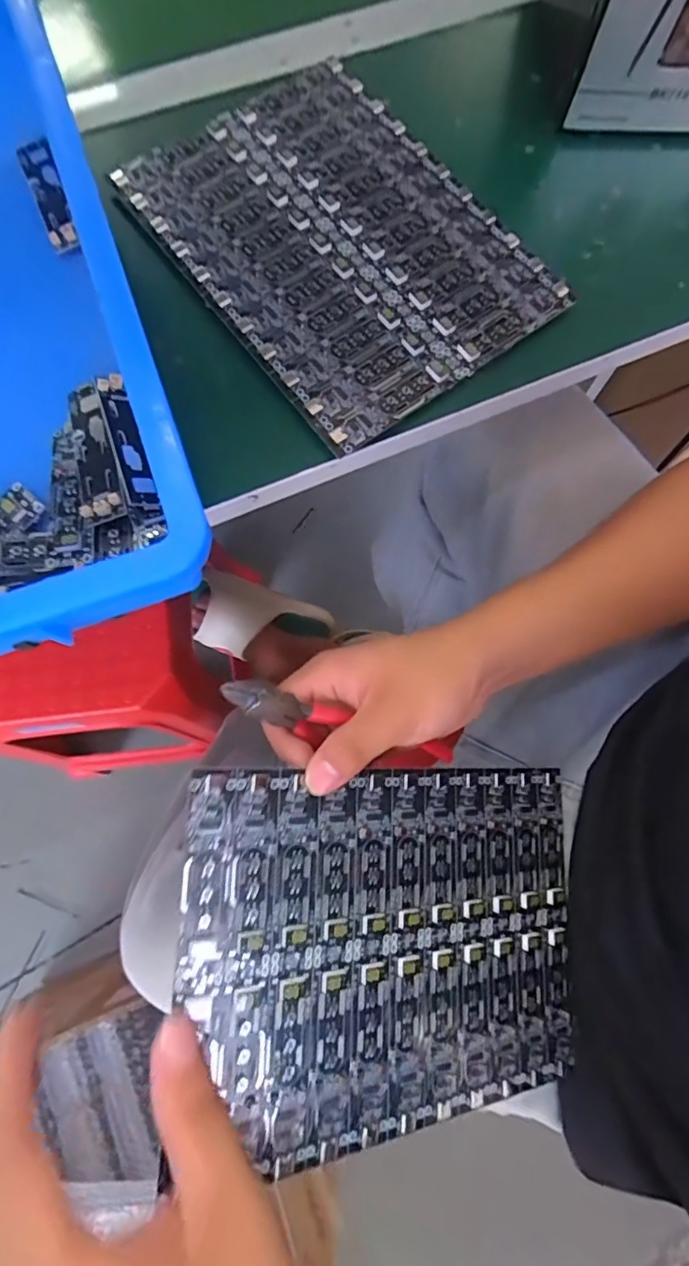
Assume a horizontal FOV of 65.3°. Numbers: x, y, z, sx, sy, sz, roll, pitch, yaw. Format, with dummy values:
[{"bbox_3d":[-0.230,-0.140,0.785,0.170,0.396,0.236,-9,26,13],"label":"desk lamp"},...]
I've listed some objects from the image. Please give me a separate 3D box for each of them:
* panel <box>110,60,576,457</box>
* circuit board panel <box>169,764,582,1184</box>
[{"bbox_3d":[-0.006,-0.251,0.344,0.182,0.011,0.248,-37,79,-10],"label":"panel"},{"bbox_3d":[0.034,0.173,0.306,0.246,0.004,0.182,7,78,-26],"label":"circuit board panel"}]

